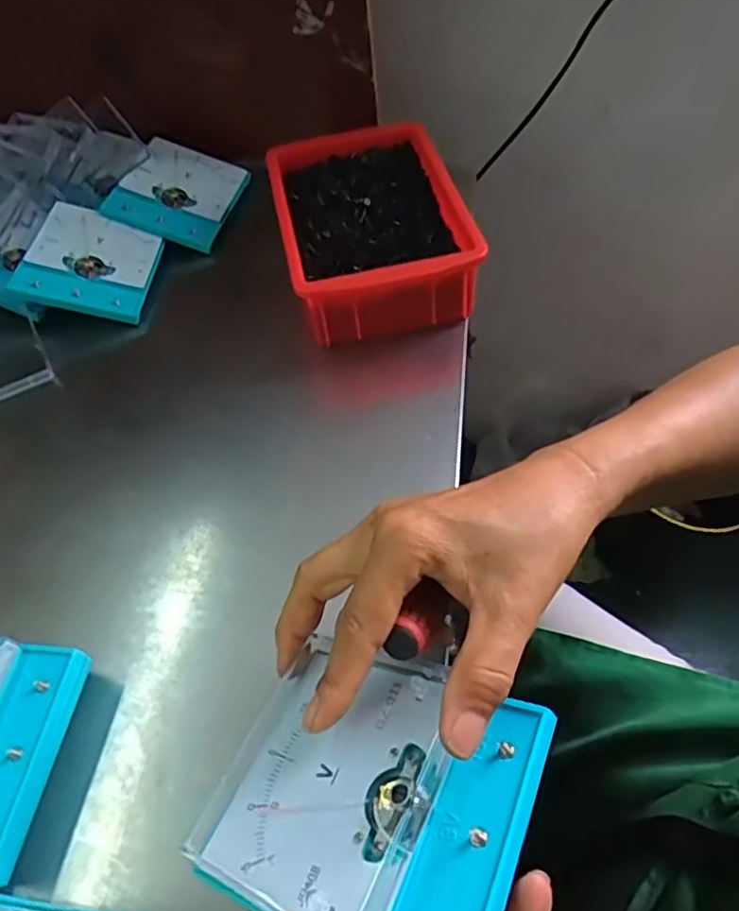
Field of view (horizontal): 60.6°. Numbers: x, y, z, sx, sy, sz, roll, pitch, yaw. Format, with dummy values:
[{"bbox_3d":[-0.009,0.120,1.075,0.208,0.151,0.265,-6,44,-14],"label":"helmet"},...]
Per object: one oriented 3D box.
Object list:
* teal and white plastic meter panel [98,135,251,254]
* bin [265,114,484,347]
[{"bbox_3d":[-0.170,-0.239,0.572,0.096,0.010,0.110,21,62,-2],"label":"teal and white plastic meter panel"},{"bbox_3d":[-0.002,-0.182,0.505,0.132,0.060,0.194,-12,53,-4],"label":"bin"}]

